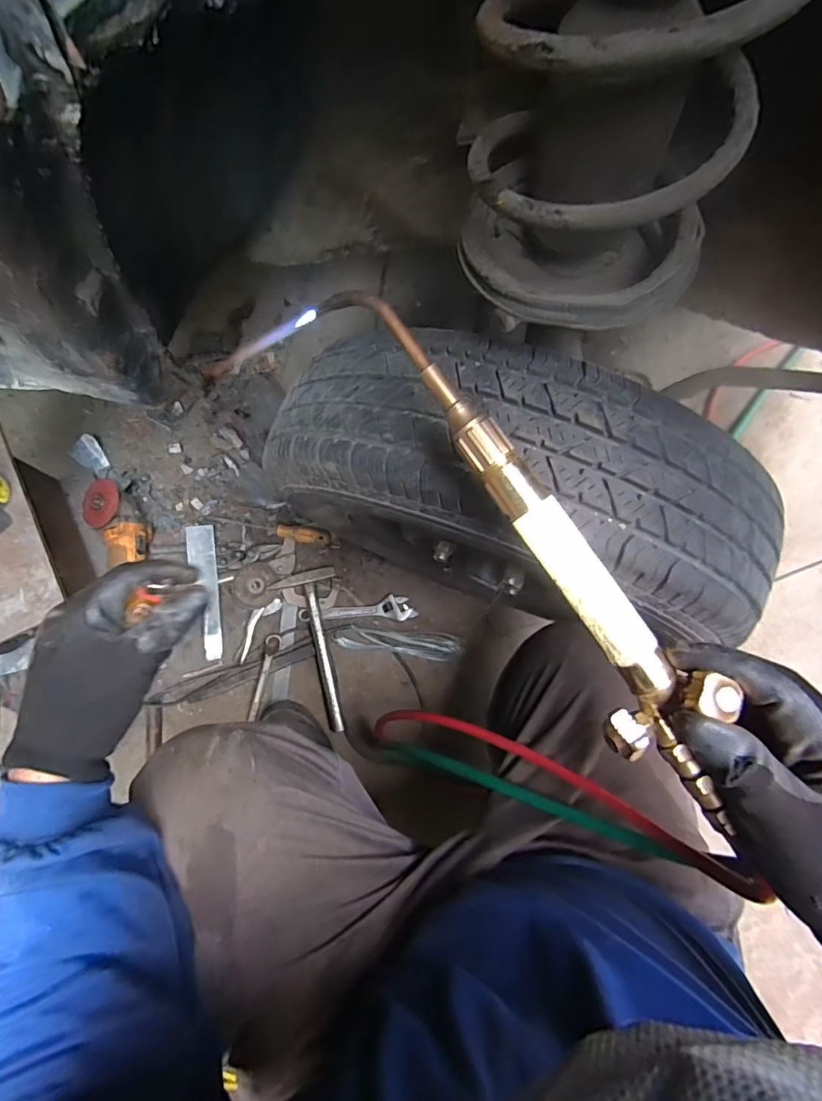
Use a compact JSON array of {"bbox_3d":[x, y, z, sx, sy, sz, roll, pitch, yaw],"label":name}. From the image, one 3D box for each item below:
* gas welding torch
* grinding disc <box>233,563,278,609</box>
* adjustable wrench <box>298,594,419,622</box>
[{"bbox_3d":[0.068,-0.008,0.270,0.053,0.035,0.345,-34,87,-6],"label":"gas welding torch"},{"bbox_3d":[-0.277,0.063,0.897,0.074,0.010,0.076,2,78,-10],"label":"grinding disc"},{"bbox_3d":[-0.096,0.110,0.897,0.206,0.019,0.042,-7,77,0],"label":"adjustable wrench"}]

